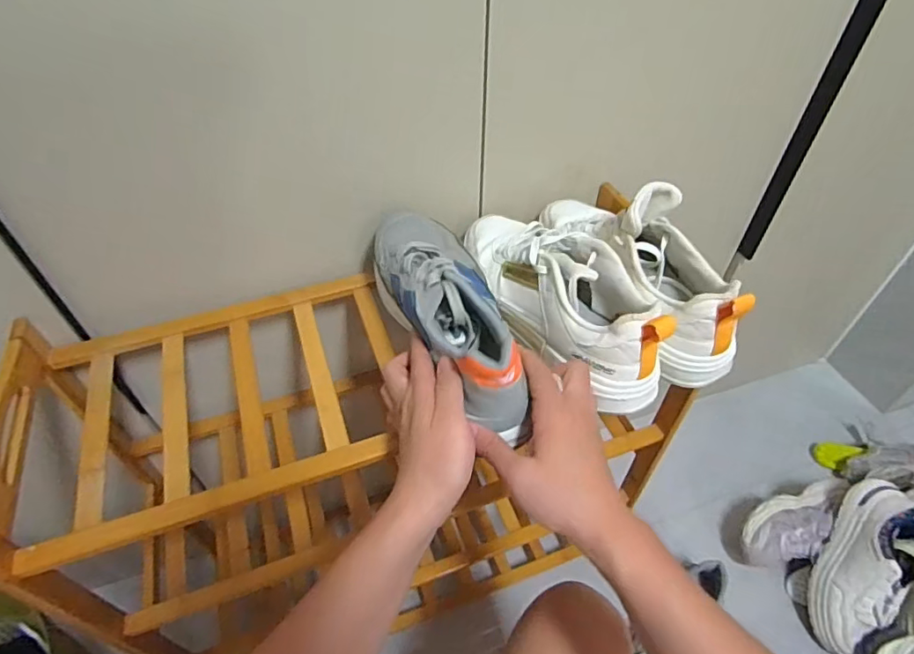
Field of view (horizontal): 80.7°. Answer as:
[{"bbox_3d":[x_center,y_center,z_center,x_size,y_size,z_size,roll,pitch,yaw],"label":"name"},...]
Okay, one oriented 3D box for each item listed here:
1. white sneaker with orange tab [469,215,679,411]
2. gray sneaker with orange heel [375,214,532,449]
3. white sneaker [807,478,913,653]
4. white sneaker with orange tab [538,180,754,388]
[{"bbox_3d":[0.100,-0.046,0.547,0.107,0.096,0.275,-16,49,-14],"label":"white sneaker with orange tab"},{"bbox_3d":[-0.011,-0.032,0.508,0.093,0.091,0.278,-16,50,-14],"label":"gray sneaker with orange heel"},{"bbox_3d":[0.695,0.413,0.911,0.121,0.291,0.101,21,6,18],"label":"white sneaker"},{"bbox_3d":[0.191,-0.077,0.558,0.101,0.118,0.261,-11,48,-10],"label":"white sneaker with orange tab"}]

